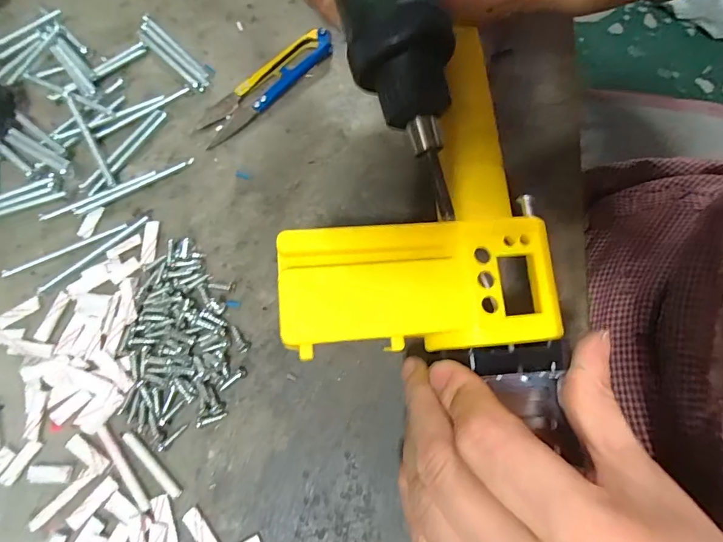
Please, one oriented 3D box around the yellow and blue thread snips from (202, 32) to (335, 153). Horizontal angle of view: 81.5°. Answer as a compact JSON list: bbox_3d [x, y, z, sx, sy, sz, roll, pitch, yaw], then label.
[{"bbox_3d":[-0.055,-0.111,0.248,0.094,0.013,0.021,-40,77,-13],"label":"yellow and blue thread snips"}]

